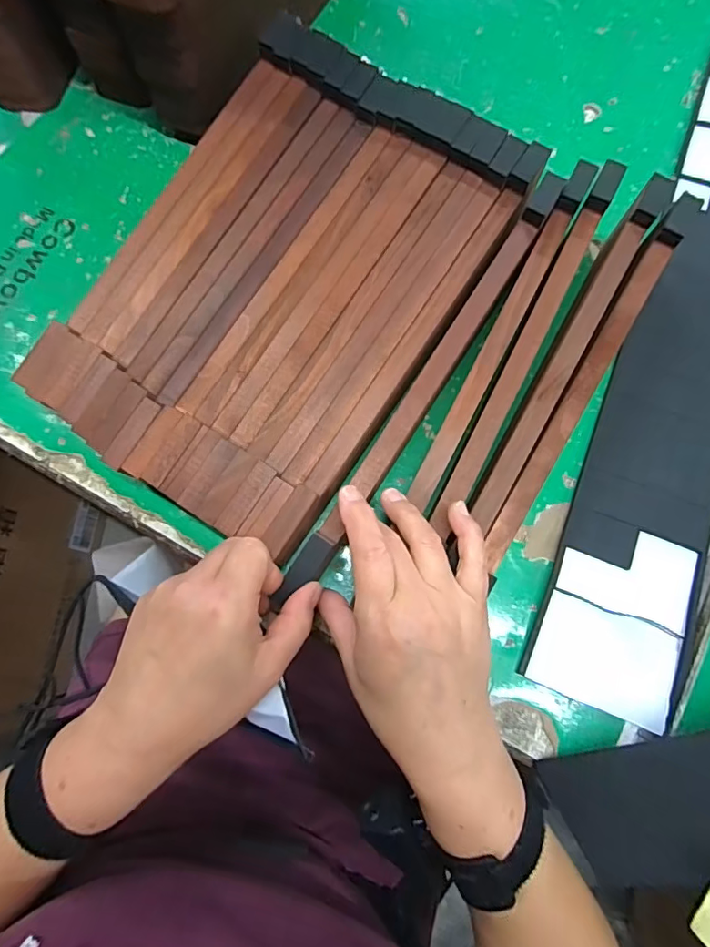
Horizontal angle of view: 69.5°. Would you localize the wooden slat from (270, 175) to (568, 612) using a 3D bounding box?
[{"bbox_3d":[0.050,-0.063,0.346,0.018,0.011,0.335,32,84,9],"label":"wooden slat"}]

